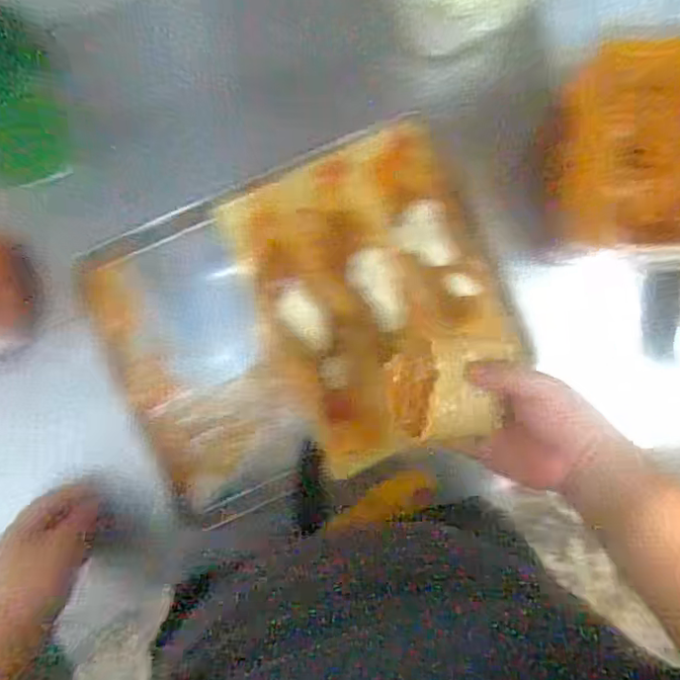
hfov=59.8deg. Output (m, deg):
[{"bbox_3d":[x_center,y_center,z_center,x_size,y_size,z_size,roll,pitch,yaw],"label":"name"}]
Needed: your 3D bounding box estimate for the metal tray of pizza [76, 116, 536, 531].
[{"bbox_3d":[-0.026,-0.017,0.594,0.382,0.027,0.306,-23,90,-4],"label":"metal tray of pizza"}]

